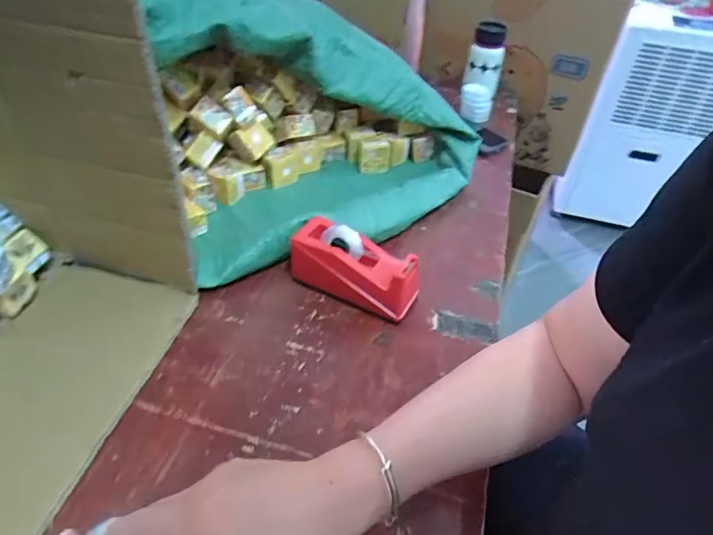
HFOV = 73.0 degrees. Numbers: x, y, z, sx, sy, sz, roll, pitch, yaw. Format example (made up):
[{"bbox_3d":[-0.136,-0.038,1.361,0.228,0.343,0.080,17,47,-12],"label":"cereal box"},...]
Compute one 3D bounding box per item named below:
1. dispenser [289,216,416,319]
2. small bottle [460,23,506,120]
[{"bbox_3d":[-0.002,-0.001,0.568,0.146,0.077,0.063,20,44,16],"label":"dispenser"},{"bbox_3d":[0.246,-0.375,0.940,0.067,0.198,0.066,12,1,8],"label":"small bottle"}]

